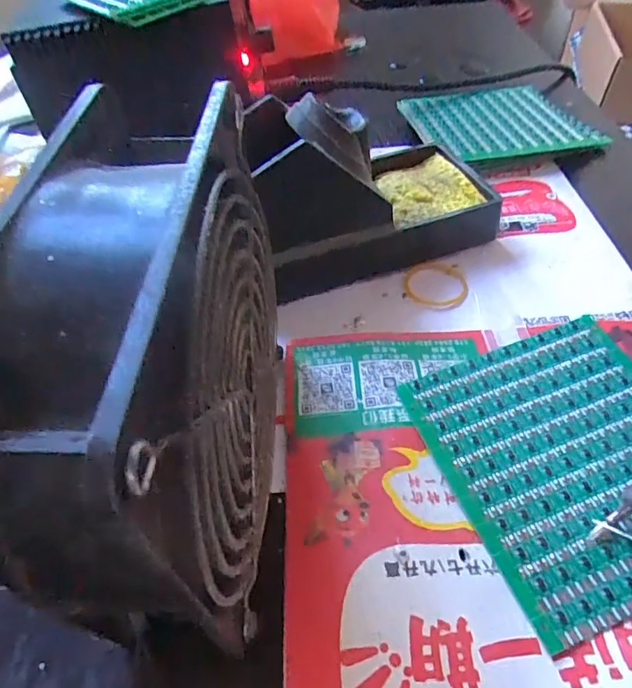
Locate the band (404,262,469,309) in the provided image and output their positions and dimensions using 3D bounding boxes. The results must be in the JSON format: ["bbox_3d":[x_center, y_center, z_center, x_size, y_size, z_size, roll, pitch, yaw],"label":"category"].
[{"bbox_3d":[0.061,-0.030,0.253,0.031,0.004,0.032,-1,50,1],"label":"band"}]

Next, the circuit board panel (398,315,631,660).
[{"bbox_3d":[0.093,0.039,0.183,0.091,0.004,0.099,-19,53,-10],"label":"circuit board panel"}]

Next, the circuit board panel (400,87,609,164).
[{"bbox_3d":[0.126,-0.152,0.342,0.115,0.007,0.093,-11,48,-6],"label":"circuit board panel"}]

